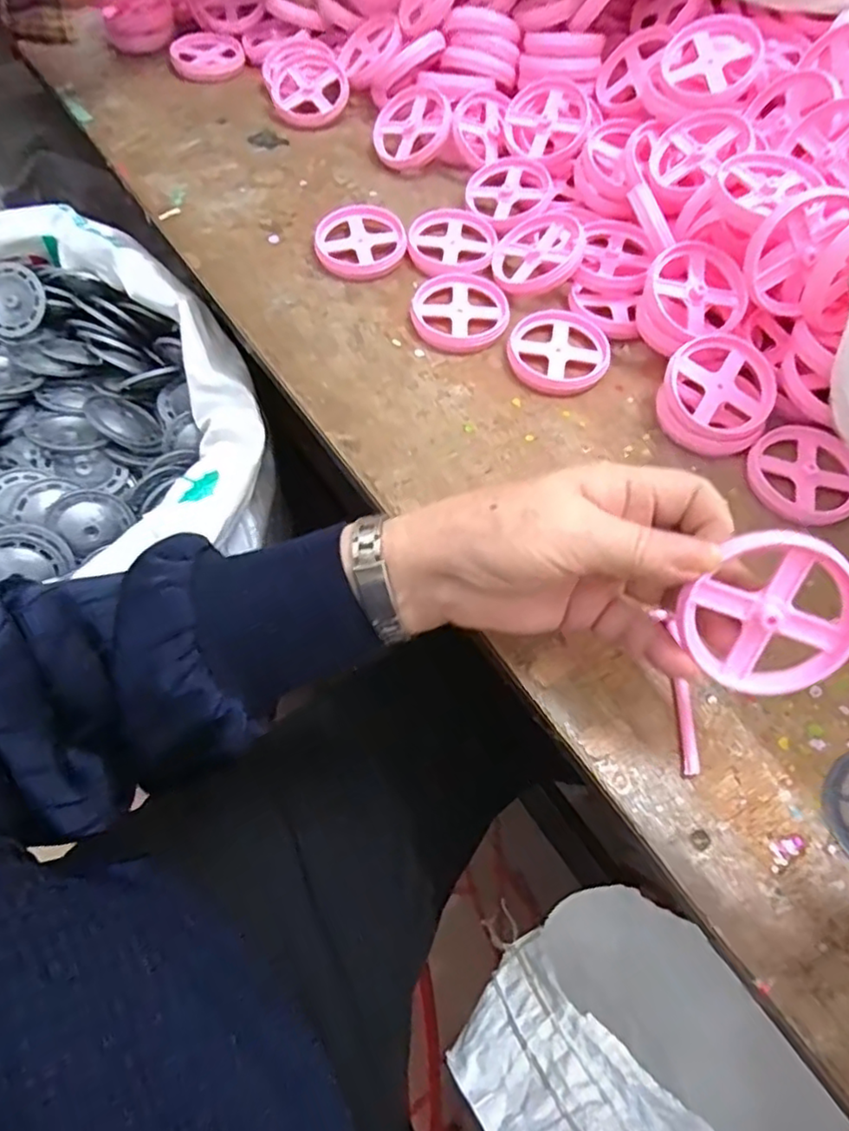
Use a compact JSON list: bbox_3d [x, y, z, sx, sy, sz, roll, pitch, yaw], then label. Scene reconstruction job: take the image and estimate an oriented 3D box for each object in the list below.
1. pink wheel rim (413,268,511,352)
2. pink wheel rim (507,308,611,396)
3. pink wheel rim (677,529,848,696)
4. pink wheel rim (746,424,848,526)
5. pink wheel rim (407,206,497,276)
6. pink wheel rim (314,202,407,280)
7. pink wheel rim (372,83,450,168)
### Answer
[{"bbox_3d":[0.023,-0.173,0.432,0.062,0.011,0.070,-8,62,-4],"label":"pink wheel rim"},{"bbox_3d":[0.086,-0.140,0.415,0.062,0.012,0.068,-4,62,-2],"label":"pink wheel rim"},{"bbox_3d":[0.134,0.020,0.247,0.059,0.006,0.063,3,106,12],"label":"pink wheel rim"},{"bbox_3d":[0.222,-0.053,0.371,0.060,0.014,0.062,-20,64,-11],"label":"pink wheel rim"},{"bbox_3d":[0.020,-0.234,0.460,0.064,0.010,0.062,0,62,0],"label":"pink wheel rim"},{"bbox_3d":[-0.046,-0.232,0.458,0.062,0.015,0.064,0,62,0],"label":"pink wheel rim"},{"bbox_3d":[-0.010,-0.351,0.510,0.064,0.014,0.072,-30,68,18],"label":"pink wheel rim"}]

